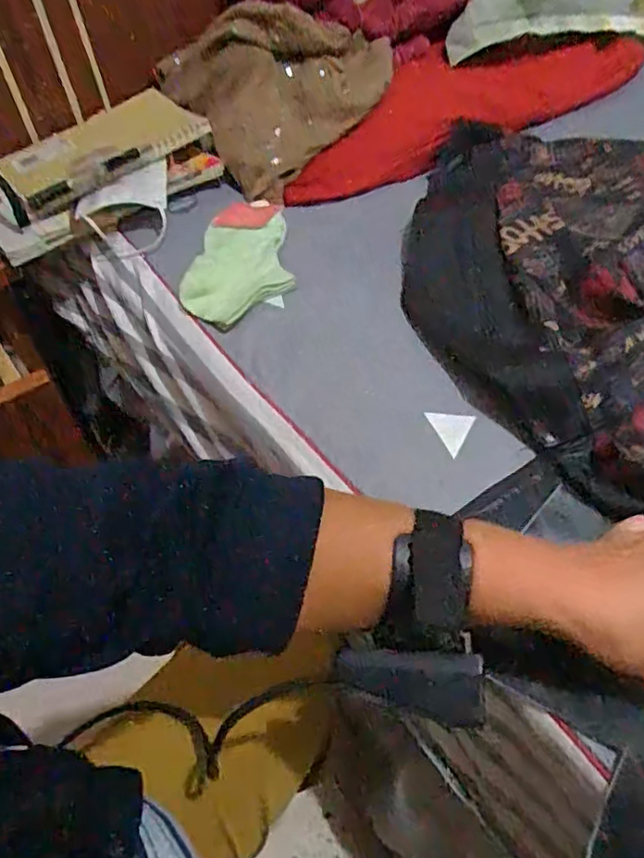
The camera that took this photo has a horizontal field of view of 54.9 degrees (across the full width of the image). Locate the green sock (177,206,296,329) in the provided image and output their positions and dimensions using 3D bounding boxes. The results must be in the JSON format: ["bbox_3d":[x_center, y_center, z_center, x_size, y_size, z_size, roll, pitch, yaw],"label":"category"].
[{"bbox_3d":[-0.081,-0.168,0.595,0.098,0.032,0.180,-8,47,-2],"label":"green sock"}]

